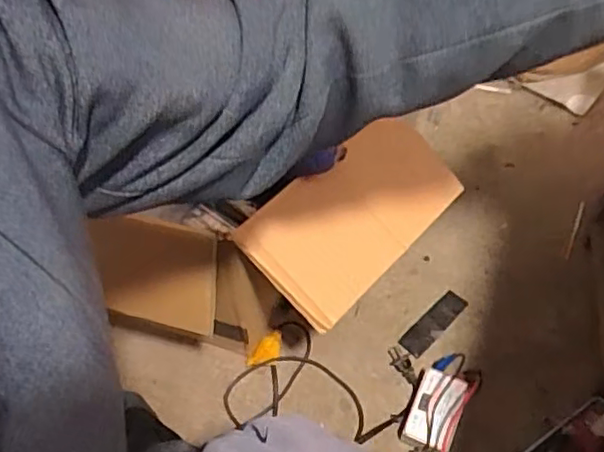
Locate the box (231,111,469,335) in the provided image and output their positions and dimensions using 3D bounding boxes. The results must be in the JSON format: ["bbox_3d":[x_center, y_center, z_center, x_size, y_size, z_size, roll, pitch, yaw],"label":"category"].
[{"bbox_3d":[0.059,-0.016,0.652,0.240,0.017,0.134,-42,96,-20],"label":"box"}]

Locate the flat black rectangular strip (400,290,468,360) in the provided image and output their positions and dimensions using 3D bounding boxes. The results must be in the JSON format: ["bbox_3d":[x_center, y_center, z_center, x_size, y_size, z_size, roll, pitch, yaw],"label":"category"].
[{"bbox_3d":[0.185,0.136,0.866,0.116,0.006,0.035,-40,63,-20],"label":"flat black rectangular strip"}]

